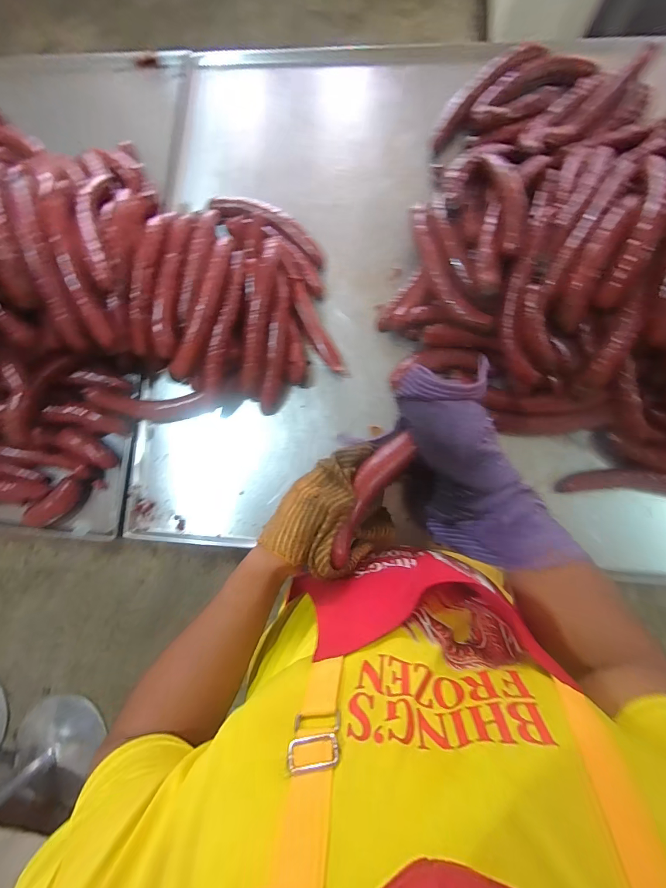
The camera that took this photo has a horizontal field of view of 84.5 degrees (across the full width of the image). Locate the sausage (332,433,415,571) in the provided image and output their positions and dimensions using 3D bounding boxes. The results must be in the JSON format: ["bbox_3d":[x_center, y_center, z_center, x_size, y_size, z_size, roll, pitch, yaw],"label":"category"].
[{"bbox_3d":[0.046,0.059,0.451,0.043,0.025,0.178,30,68,7],"label":"sausage"}]

